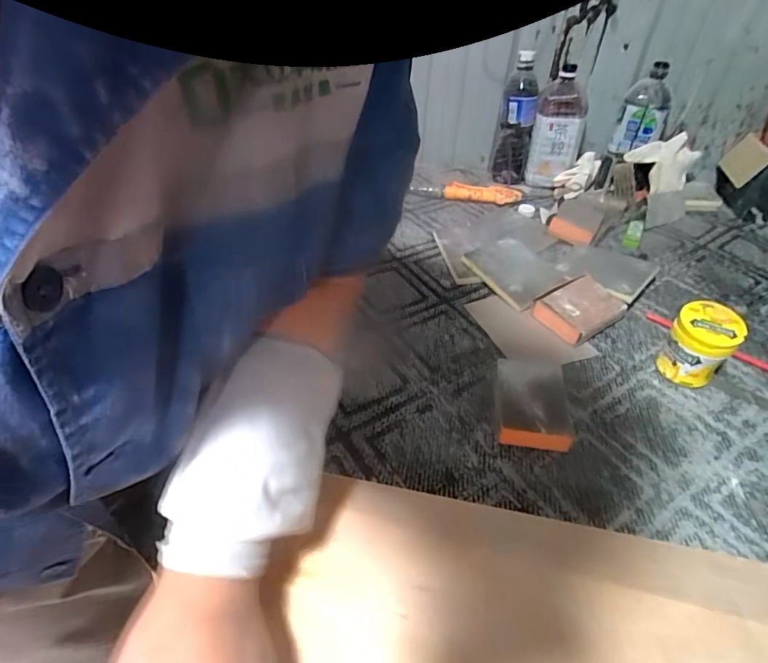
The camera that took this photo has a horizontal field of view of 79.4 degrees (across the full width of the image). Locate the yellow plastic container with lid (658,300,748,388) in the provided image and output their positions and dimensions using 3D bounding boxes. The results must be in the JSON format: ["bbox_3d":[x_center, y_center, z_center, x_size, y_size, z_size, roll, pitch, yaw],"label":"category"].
[{"bbox_3d":[0.353,0.018,0.523,0.066,0.083,0.069,34,51,29],"label":"yellow plastic container with lid"}]

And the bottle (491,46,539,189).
[{"bbox_3d":[0.256,-0.404,0.892,0.070,0.217,0.074,12,43,8],"label":"bottle"}]

